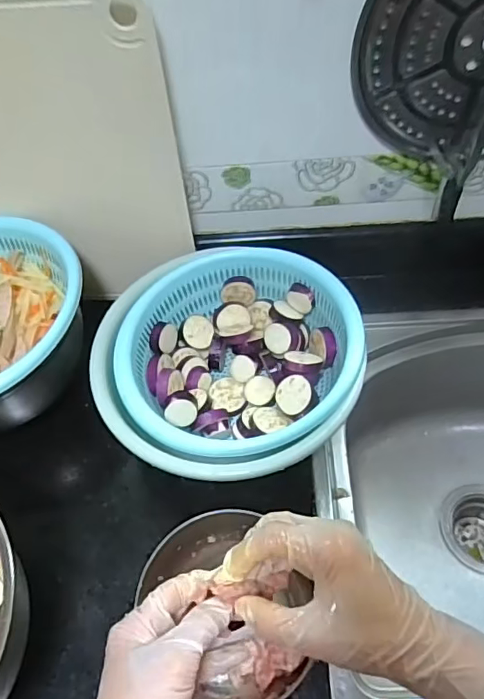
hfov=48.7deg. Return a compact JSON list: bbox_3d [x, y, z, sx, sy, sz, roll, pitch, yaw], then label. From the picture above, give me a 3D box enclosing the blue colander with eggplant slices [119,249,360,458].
[{"bbox_3d":[-0.003,0.012,0.525,0.222,0.094,0.209,-2,56,3],"label":"blue colander with eggplant slices"}]

